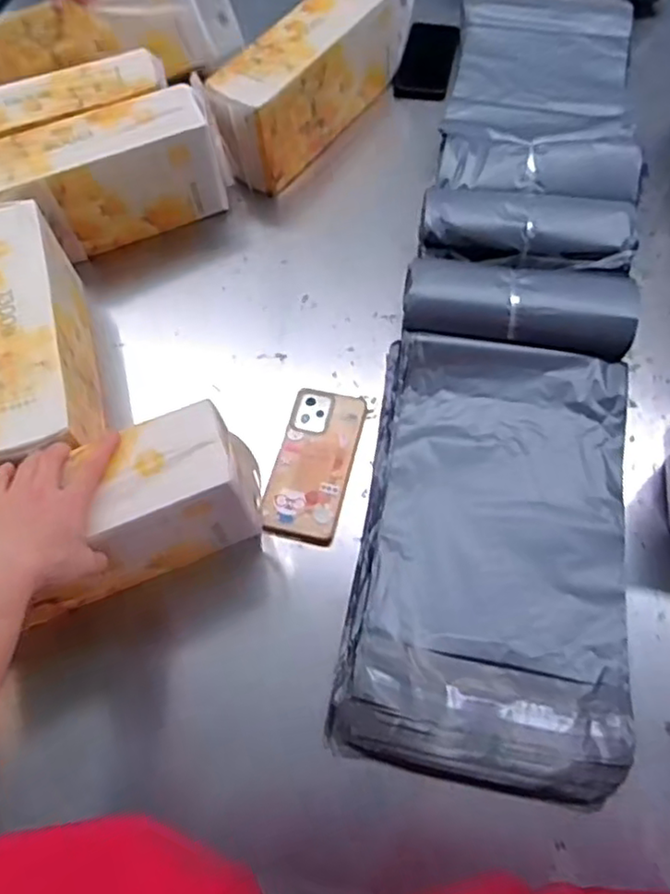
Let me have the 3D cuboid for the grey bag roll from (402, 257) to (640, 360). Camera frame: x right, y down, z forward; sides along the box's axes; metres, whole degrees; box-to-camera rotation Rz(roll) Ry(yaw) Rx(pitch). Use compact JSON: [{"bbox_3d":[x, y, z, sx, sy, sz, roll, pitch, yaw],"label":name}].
[{"bbox_3d":[0.199,-0.153,0.713,0.240,0.057,0.086,6,61,7],"label":"grey bag roll"}]

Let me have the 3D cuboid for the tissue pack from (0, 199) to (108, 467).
[{"bbox_3d":[-0.314,-0.103,0.677,0.093,0.110,0.305,-18,61,-7],"label":"tissue pack"}]

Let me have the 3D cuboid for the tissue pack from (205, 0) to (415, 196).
[{"bbox_3d":[-0.028,-0.501,0.876,0.093,0.147,0.328,33,68,20],"label":"tissue pack"}]

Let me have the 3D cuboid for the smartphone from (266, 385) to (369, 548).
[{"bbox_3d":[-0.020,0.015,0.675,0.077,0.016,0.171,9,62,9],"label":"smartphone"}]

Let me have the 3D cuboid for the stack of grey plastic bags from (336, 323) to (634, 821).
[{"bbox_3d":[0.151,0.085,0.624,0.248,0.048,0.418,8,61,8],"label":"stack of grey plastic bags"}]

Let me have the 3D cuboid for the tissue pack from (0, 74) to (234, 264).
[{"bbox_3d":[-0.289,-0.324,0.799,0.319,0.129,0.100,-24,62,-10],"label":"tissue pack"}]

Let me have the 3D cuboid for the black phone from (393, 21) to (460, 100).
[{"bbox_3d":[0.142,-0.584,0.982,0.077,0.020,0.162,11,62,10],"label":"black phone"}]

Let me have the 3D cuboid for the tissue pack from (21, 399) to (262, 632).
[{"bbox_3d":[-0.225,0.075,0.584,0.317,0.135,0.095,-18,61,-9],"label":"tissue pack"}]

